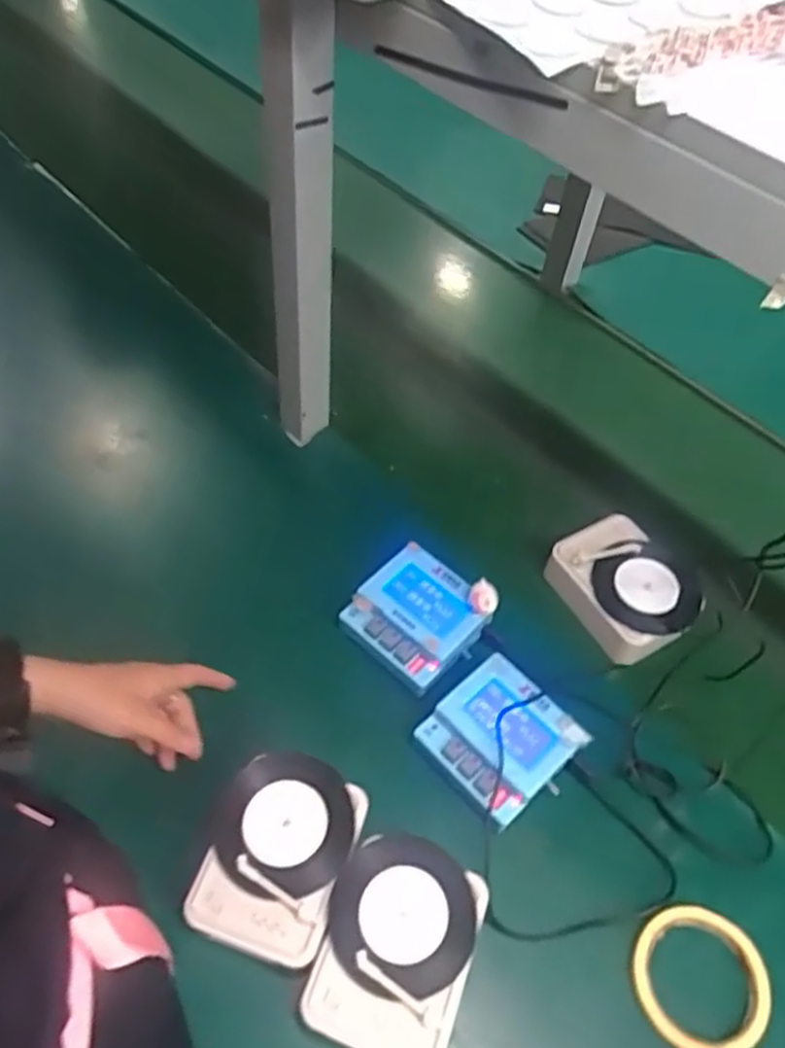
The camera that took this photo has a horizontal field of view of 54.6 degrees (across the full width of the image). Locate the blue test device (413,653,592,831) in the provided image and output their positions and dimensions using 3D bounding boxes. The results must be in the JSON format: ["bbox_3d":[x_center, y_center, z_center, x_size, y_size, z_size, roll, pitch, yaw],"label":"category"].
[{"bbox_3d":[0.085,0.180,0.625,0.099,0.051,0.103,-35,63,-26],"label":"blue test device"}]

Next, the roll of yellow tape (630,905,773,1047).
[{"bbox_3d":[0.221,0.327,0.546,0.094,0.011,0.094,2,53,-3],"label":"roll of yellow tape"}]

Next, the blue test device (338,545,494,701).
[{"bbox_3d":[0.022,0.081,0.680,0.102,0.033,0.098,38,59,22],"label":"blue test device"}]

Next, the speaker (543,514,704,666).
[{"bbox_3d":[0.223,0.060,0.731,0.099,0.052,0.132,-21,58,-19],"label":"speaker"}]

